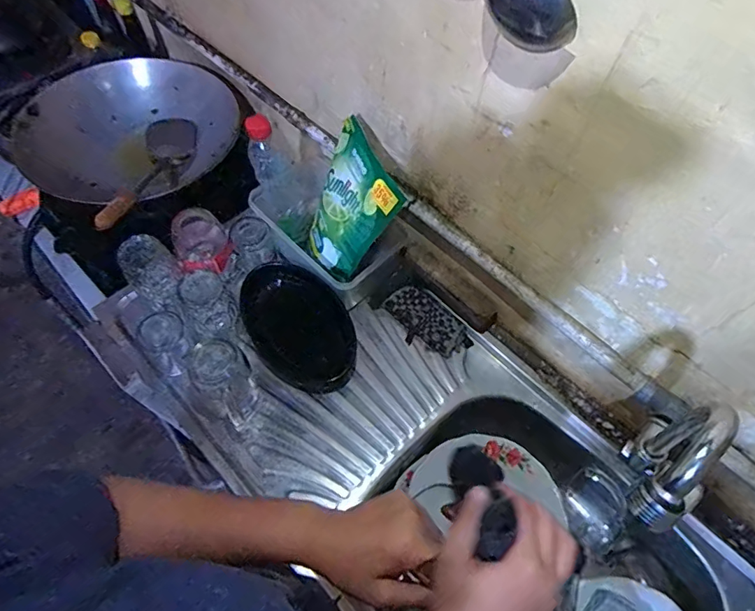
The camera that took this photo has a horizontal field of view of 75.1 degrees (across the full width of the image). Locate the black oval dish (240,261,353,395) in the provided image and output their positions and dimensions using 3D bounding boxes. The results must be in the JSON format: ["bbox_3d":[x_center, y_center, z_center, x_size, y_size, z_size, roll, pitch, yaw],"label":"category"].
[{"bbox_3d":[-0.120,0.034,0.761,0.143,0.027,0.218,-33,80,-14],"label":"black oval dish"}]

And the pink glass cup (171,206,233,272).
[{"bbox_3d":[-0.268,-0.096,0.741,0.077,0.060,0.076,0,62,-1],"label":"pink glass cup"}]

